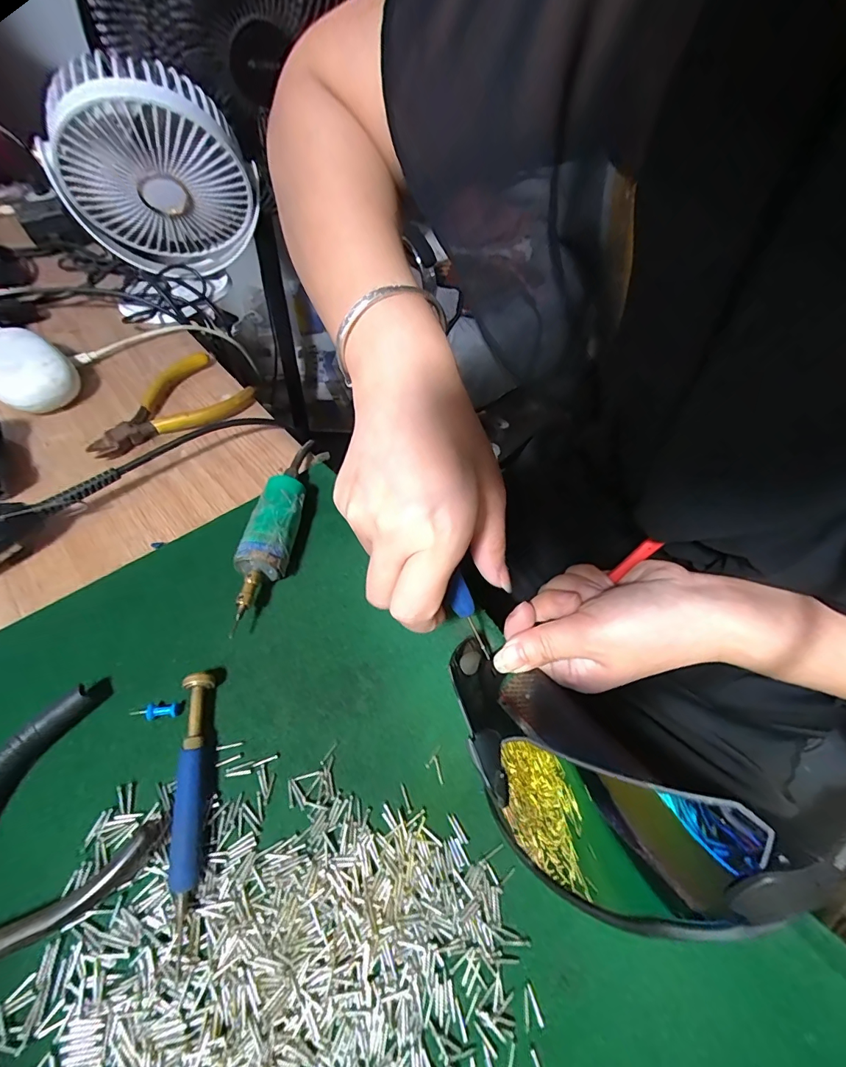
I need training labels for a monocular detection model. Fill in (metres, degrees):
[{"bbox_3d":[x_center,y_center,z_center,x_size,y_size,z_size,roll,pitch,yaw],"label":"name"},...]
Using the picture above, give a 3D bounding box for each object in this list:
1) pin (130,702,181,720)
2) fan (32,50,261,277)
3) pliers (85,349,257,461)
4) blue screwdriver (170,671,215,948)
[{"bbox_3d":[-0.134,0.088,0.217,0.023,0.008,0.009,2,54,-2],"label":"pin"},{"bbox_3d":[-0.237,-0.313,0.394,0.153,0.159,0.049,-18,81,30],"label":"fan"},{"bbox_3d":[-0.201,-0.098,0.342,0.077,0.014,0.118,35,60,20],"label":"pliers"},{"bbox_3d":[-0.104,0.113,0.196,0.011,0.014,0.098,-7,55,-9],"label":"blue screwdriver"}]

